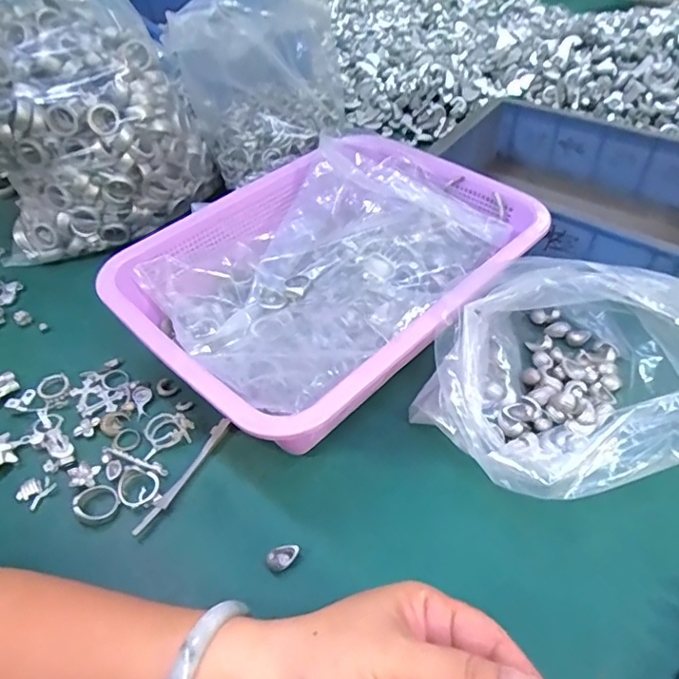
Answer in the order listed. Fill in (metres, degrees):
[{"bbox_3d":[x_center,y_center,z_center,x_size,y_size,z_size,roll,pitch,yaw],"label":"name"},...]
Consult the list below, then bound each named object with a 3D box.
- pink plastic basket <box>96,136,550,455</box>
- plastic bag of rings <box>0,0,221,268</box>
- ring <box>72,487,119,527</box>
[{"bbox_3d":[-0.004,-0.050,0.435,0.223,0.079,0.299,35,59,30],"label":"pink plastic basket"},{"bbox_3d":[-0.265,-0.220,0.501,0.237,0.222,0.184,-30,53,-21],"label":"plastic bag of rings"},{"bbox_3d":[-0.158,0.105,0.350,0.024,0.009,0.025,-2,48,3],"label":"ring"}]

